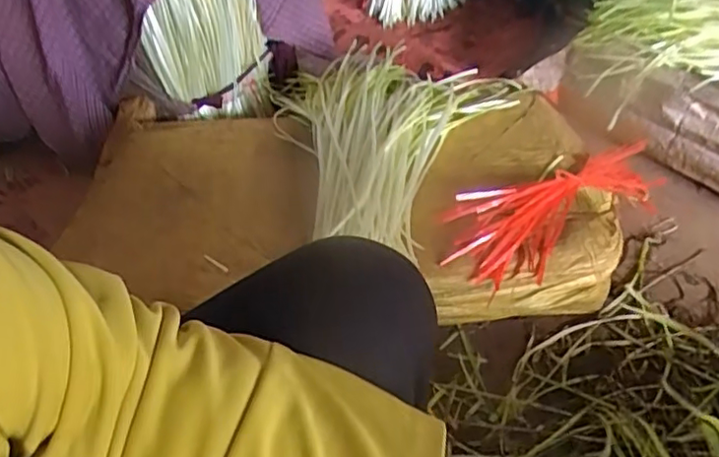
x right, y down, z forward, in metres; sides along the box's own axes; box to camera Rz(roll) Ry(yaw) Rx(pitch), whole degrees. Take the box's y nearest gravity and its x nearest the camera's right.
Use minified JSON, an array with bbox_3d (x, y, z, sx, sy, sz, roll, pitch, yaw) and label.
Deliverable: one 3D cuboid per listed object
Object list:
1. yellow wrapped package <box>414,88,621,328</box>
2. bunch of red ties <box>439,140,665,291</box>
[{"bbox_3d":[0.193,-0.024,0.864,0.271,0.148,0.305,-7,46,-4],"label":"yellow wrapped package"},{"bbox_3d":[0.265,-0.035,0.799,0.378,0.083,0.124,-29,51,-23],"label":"bunch of red ties"}]

